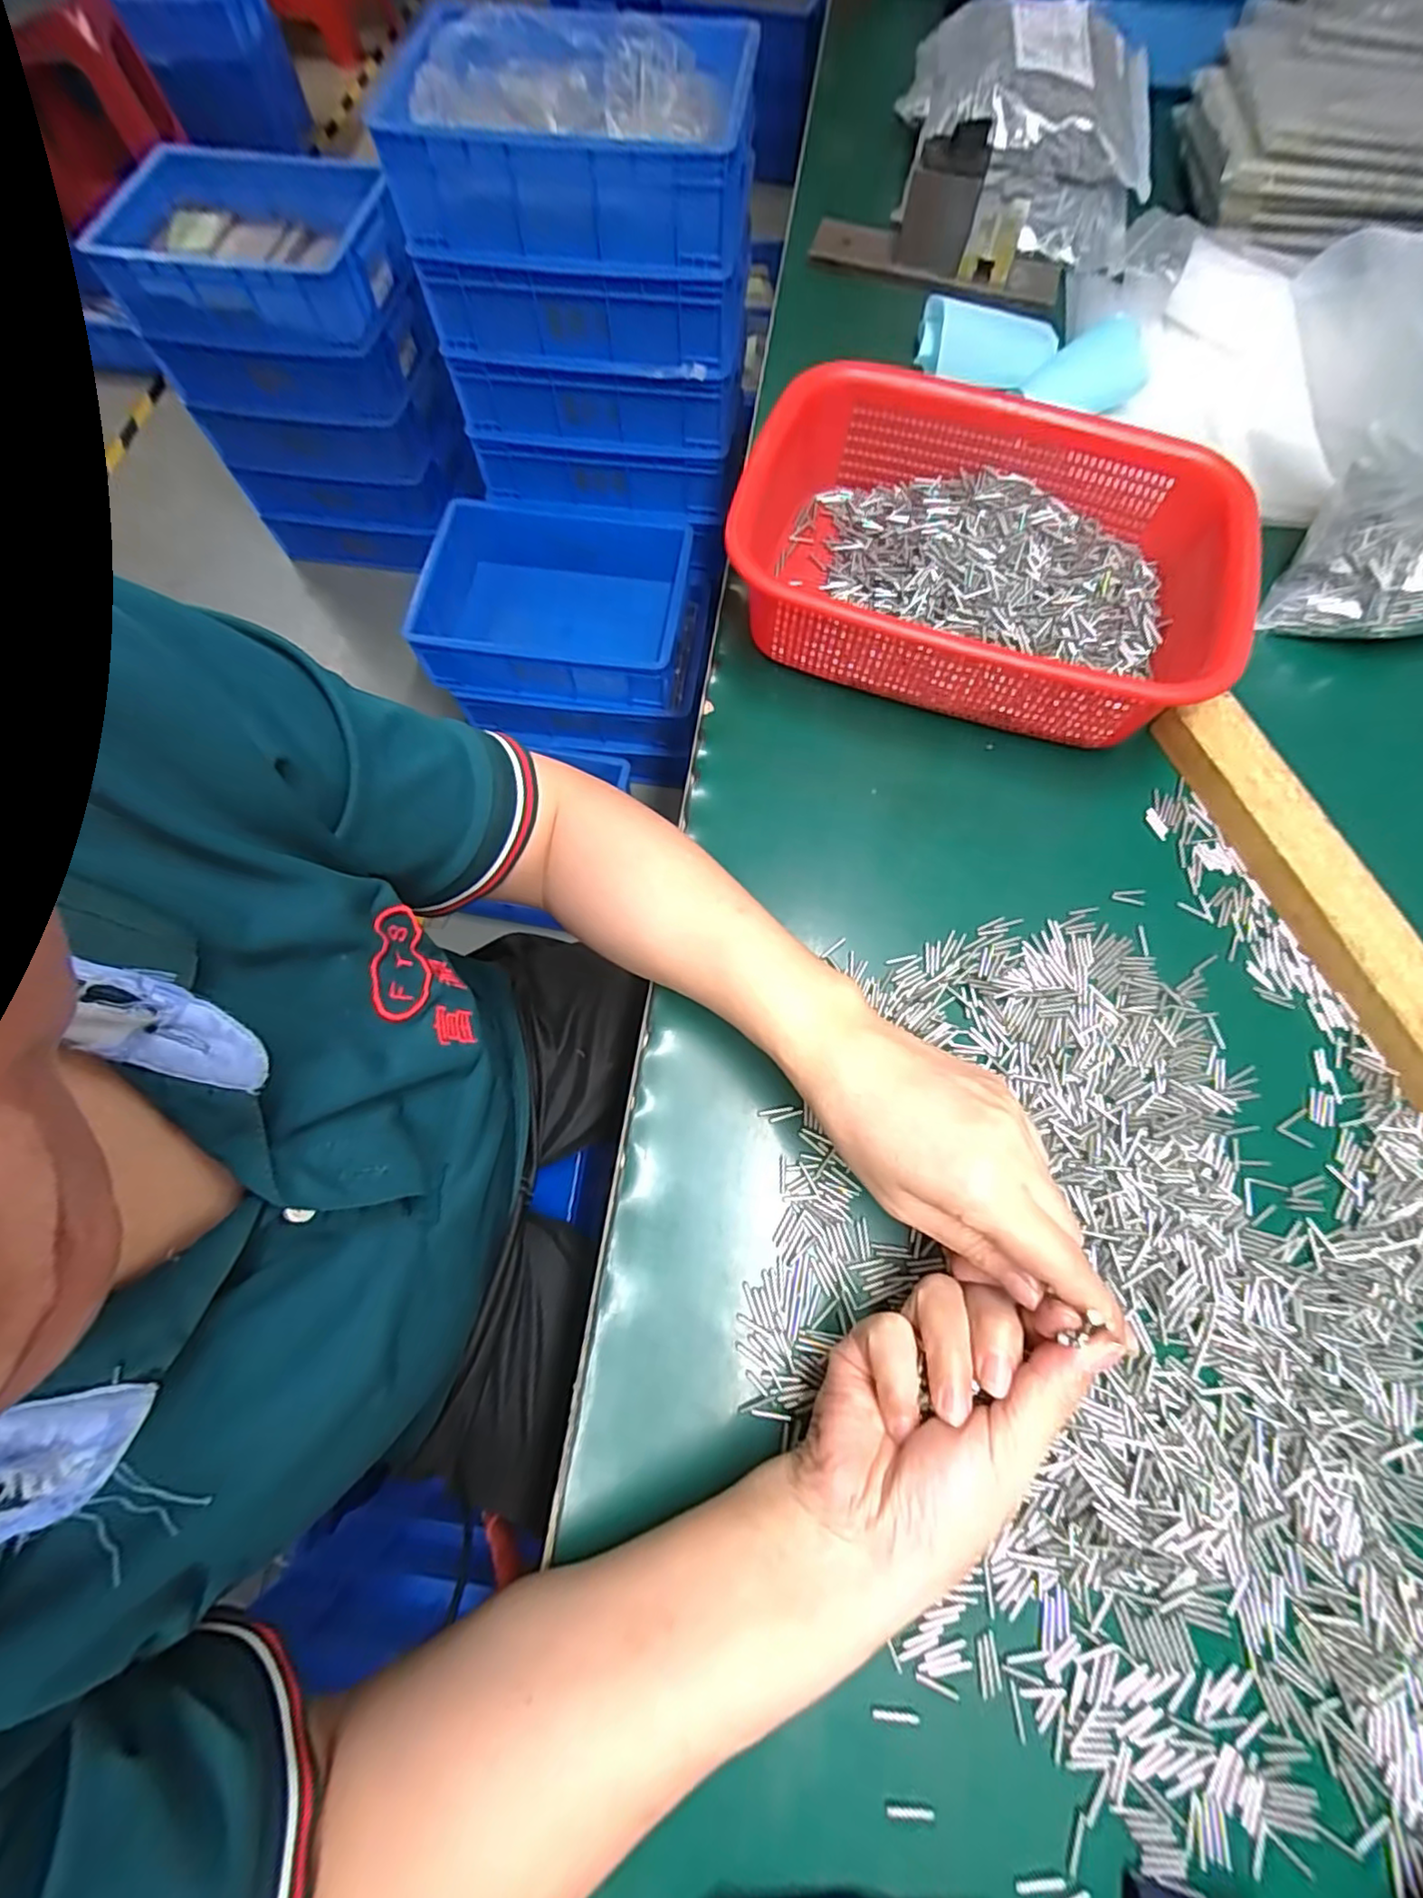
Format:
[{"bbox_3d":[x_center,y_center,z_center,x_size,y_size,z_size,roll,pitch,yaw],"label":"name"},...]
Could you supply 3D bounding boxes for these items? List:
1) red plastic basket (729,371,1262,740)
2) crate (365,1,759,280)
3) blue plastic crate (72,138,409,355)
[{"bbox_3d":[0.166,-0.241,0.407,0.286,0.072,0.207,16,72,7],"label":"red plastic basket"},{"bbox_3d":[-0.159,-0.982,0.793,0.405,0.115,0.283,4,70,2],"label":"crate"},{"bbox_3d":[-0.714,-1.107,1.035,0.433,0.127,0.288,1,70,2],"label":"blue plastic crate"}]

